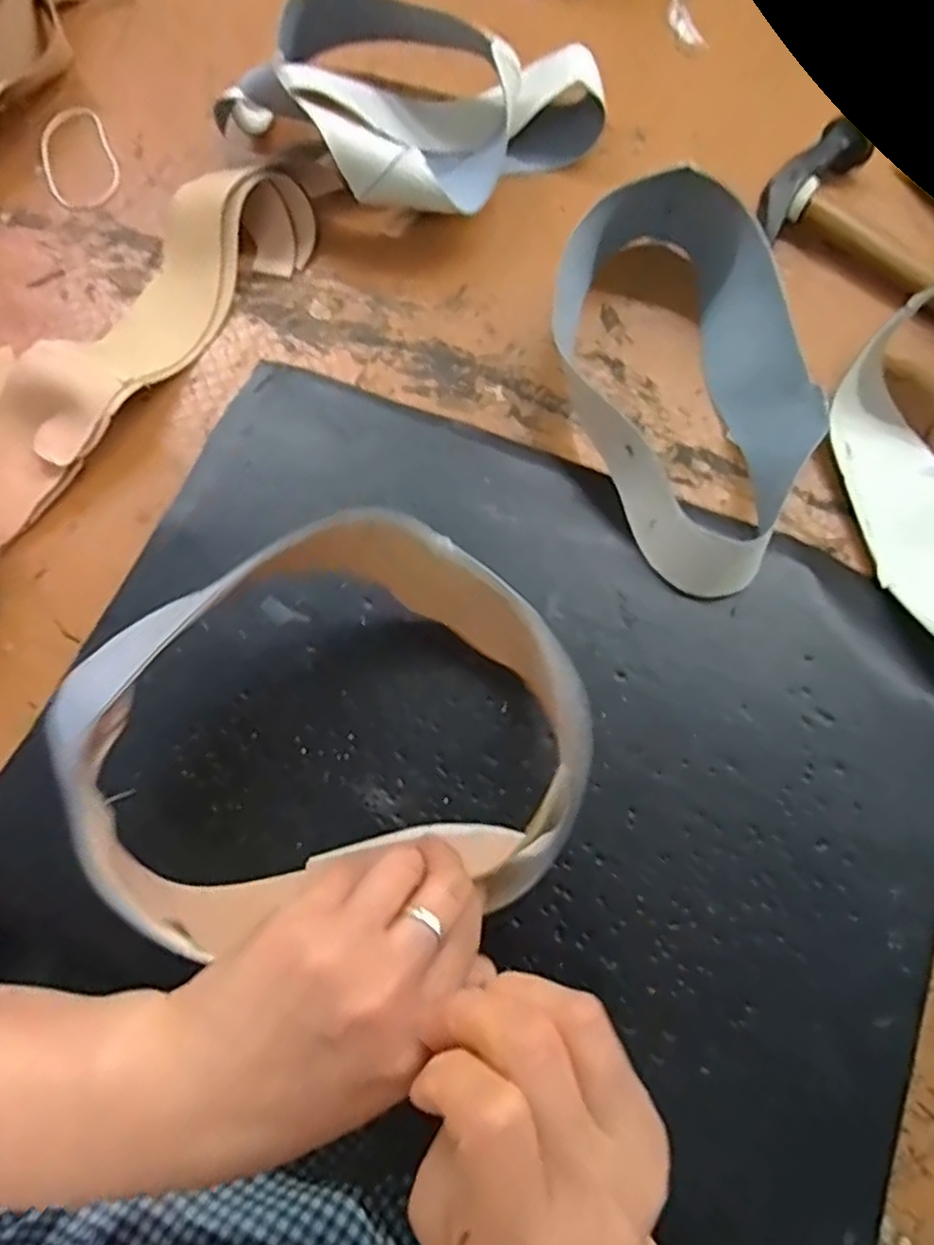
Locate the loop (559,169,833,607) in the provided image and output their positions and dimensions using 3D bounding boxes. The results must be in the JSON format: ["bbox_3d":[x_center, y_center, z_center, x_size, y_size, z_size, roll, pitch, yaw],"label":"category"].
[{"bbox_3d":[0.122,-0.144,0.407,0.128,0.052,0.268,-12,71,-5],"label":"loop"}]

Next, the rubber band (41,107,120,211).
[{"bbox_3d":[-0.267,-0.318,0.488,0.047,0.004,0.103,-23,72,-8],"label":"rubber band"}]

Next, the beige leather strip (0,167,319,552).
[{"bbox_3d":[-0.248,-0.117,0.397,0.120,0.040,0.429,29,73,9],"label":"beige leather strip"}]

